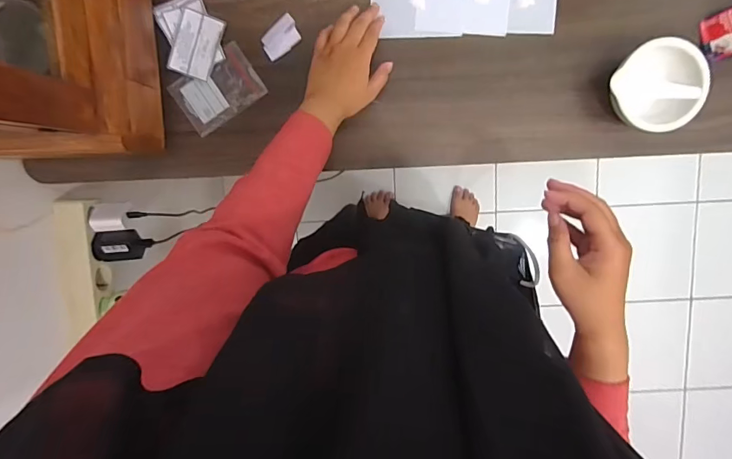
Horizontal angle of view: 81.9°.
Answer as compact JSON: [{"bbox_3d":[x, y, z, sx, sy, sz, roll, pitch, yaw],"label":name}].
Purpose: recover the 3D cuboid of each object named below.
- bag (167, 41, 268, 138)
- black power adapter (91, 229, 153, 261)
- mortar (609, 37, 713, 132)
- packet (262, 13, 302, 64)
[{"bbox_3d":[-0.181,-0.171,0.515,0.100,0.006,0.068,-32,97,5],"label":"bag"},{"bbox_3d":[-0.353,0.022,0.609,0.064,0.039,0.044,1,99,0],"label":"black power adapter"},{"bbox_3d":[0.330,-0.163,0.491,0.092,0.055,0.096,0,99,0],"label":"mortar"},{"bbox_3d":[-0.103,-0.230,0.505,0.050,0.008,0.031,-37,97,6],"label":"packet"}]

